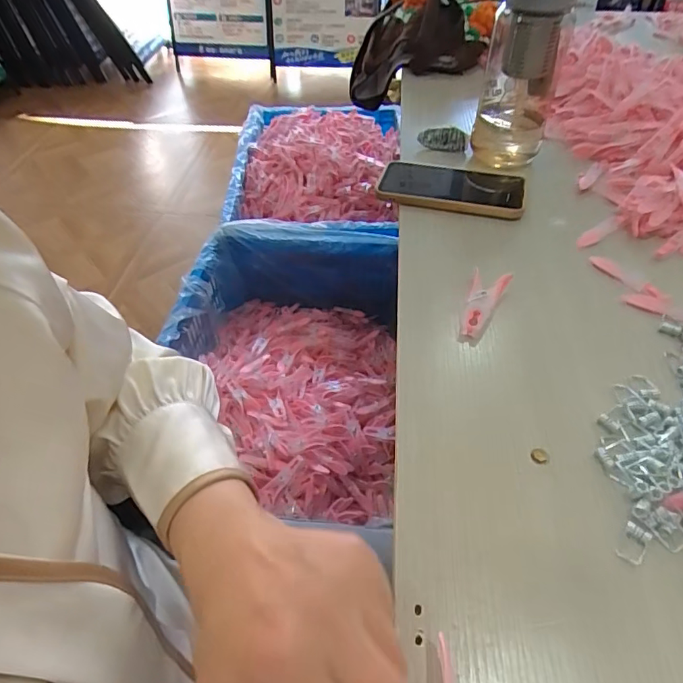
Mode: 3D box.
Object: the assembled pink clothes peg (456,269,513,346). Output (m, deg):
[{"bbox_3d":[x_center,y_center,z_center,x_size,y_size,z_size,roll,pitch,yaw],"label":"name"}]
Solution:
[{"bbox_3d":[0.118,-0.029,0.408,0.028,0.017,0.072,16,50,16],"label":"assembled pink clothes peg"}]

